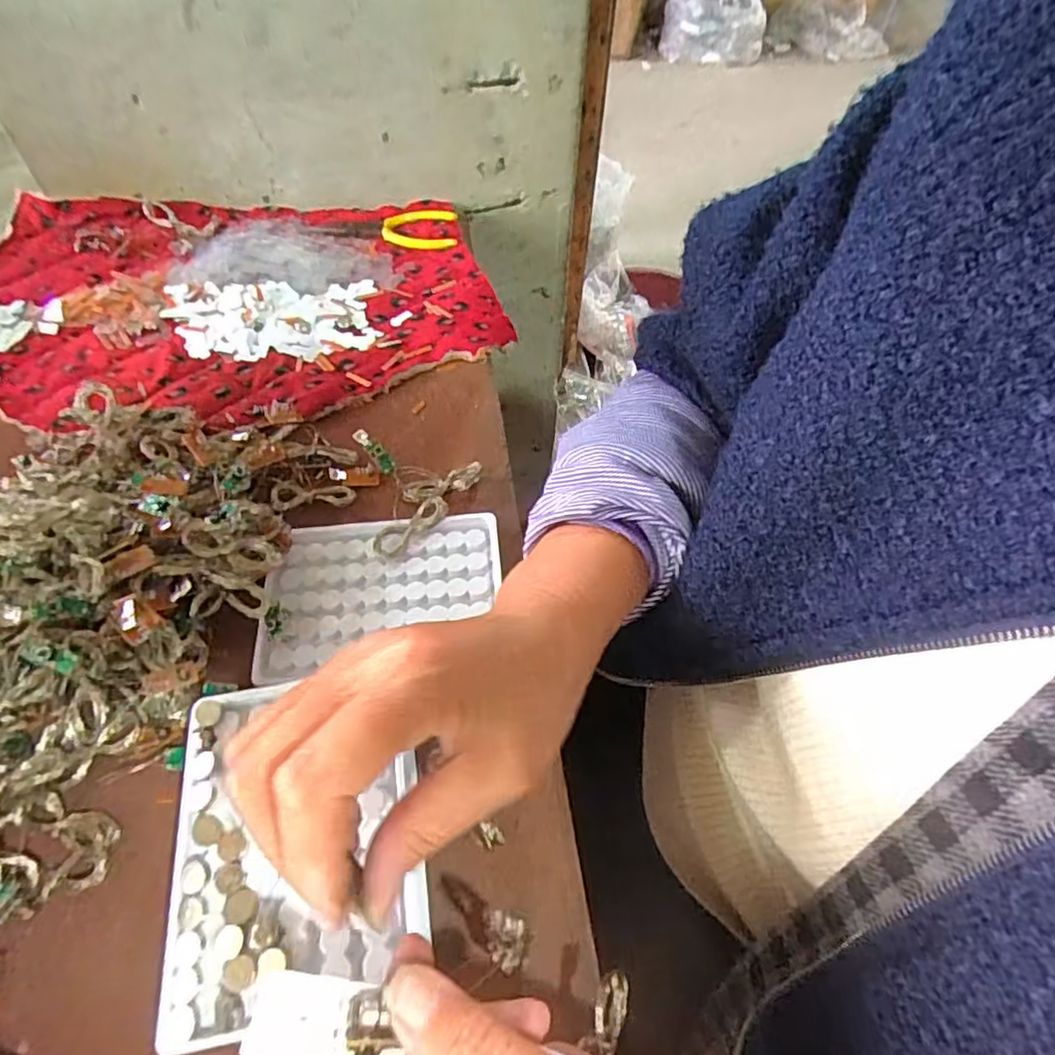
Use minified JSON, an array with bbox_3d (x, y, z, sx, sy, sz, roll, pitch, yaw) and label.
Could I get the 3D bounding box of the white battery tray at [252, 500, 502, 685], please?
[{"bbox_3d":[-0.081,0.028,0.345,0.132,0.011,0.086,-10,58,-7],"label":"white battery tray"}]

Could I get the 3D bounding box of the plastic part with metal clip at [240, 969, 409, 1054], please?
[{"bbox_3d":[-0.059,0.145,0.183,0.045,0.009,0.019,26,54,-24],"label":"plastic part with metal clip"}]

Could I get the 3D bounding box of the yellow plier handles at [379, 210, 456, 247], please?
[{"bbox_3d":[-0.094,-0.261,0.541,0.063,0.006,0.051,-3,57,-3],"label":"yellow plier handles"}]

